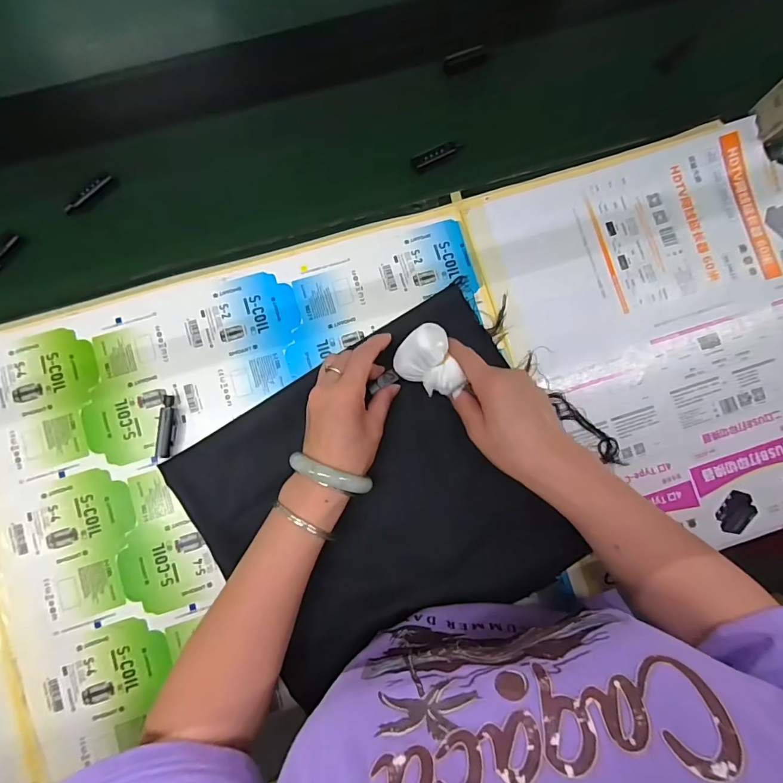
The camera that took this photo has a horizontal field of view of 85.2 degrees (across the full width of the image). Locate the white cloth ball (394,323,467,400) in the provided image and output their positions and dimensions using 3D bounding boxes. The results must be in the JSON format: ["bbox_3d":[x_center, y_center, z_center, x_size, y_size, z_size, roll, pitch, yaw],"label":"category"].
[{"bbox_3d":[0.033,-0.023,0.354,0.042,0.048,0.060,-40,86,-6],"label":"white cloth ball"}]

